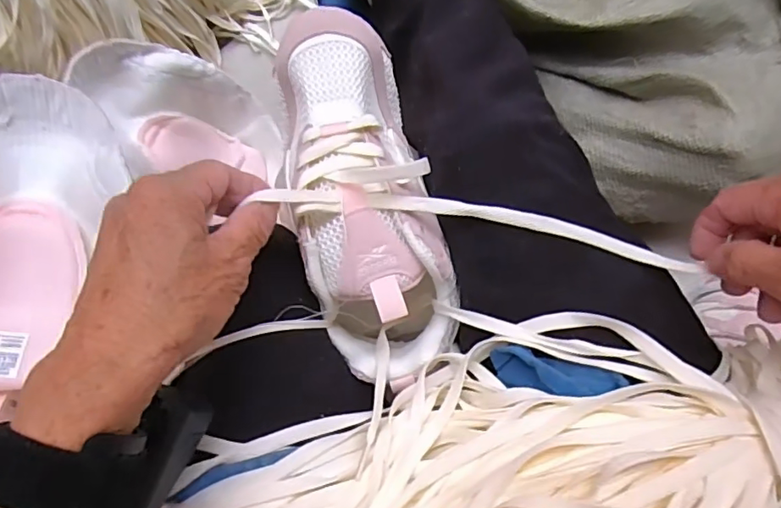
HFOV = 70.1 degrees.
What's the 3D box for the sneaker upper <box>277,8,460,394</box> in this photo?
[{"bbox_3d":[-0.016,-0.034,0.332,0.077,0.052,0.216,-13,86,1],"label":"sneaker upper"}]

